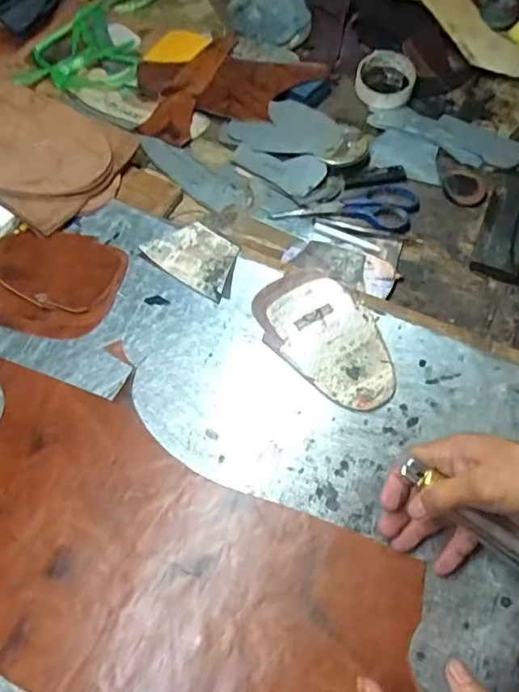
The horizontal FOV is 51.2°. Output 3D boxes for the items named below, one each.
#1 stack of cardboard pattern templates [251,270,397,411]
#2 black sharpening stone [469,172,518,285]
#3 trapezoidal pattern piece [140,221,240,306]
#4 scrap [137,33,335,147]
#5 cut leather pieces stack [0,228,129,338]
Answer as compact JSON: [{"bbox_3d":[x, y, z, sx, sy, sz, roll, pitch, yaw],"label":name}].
[{"bbox_3d":[0.070,-0.013,0.552,0.101,0.004,0.173,-41,64,-16],"label":"stack of cardboard pattern templates"},{"bbox_3d":[0.298,-0.149,0.646,0.057,0.014,0.179,18,61,13],"label":"black sharpening stone"},{"bbox_3d":[-0.072,-0.104,0.620,0.112,0.011,0.070,33,65,21],"label":"trapezoidal pattern piece"},{"bbox_3d":[-0.040,-0.392,0.793,0.271,0.022,0.195,-11,58,-4],"label":"scrap"},{"bbox_3d":[-0.240,-0.077,0.613,0.163,0.012,0.135,14,60,11],"label":"cut leather pieces stack"}]

